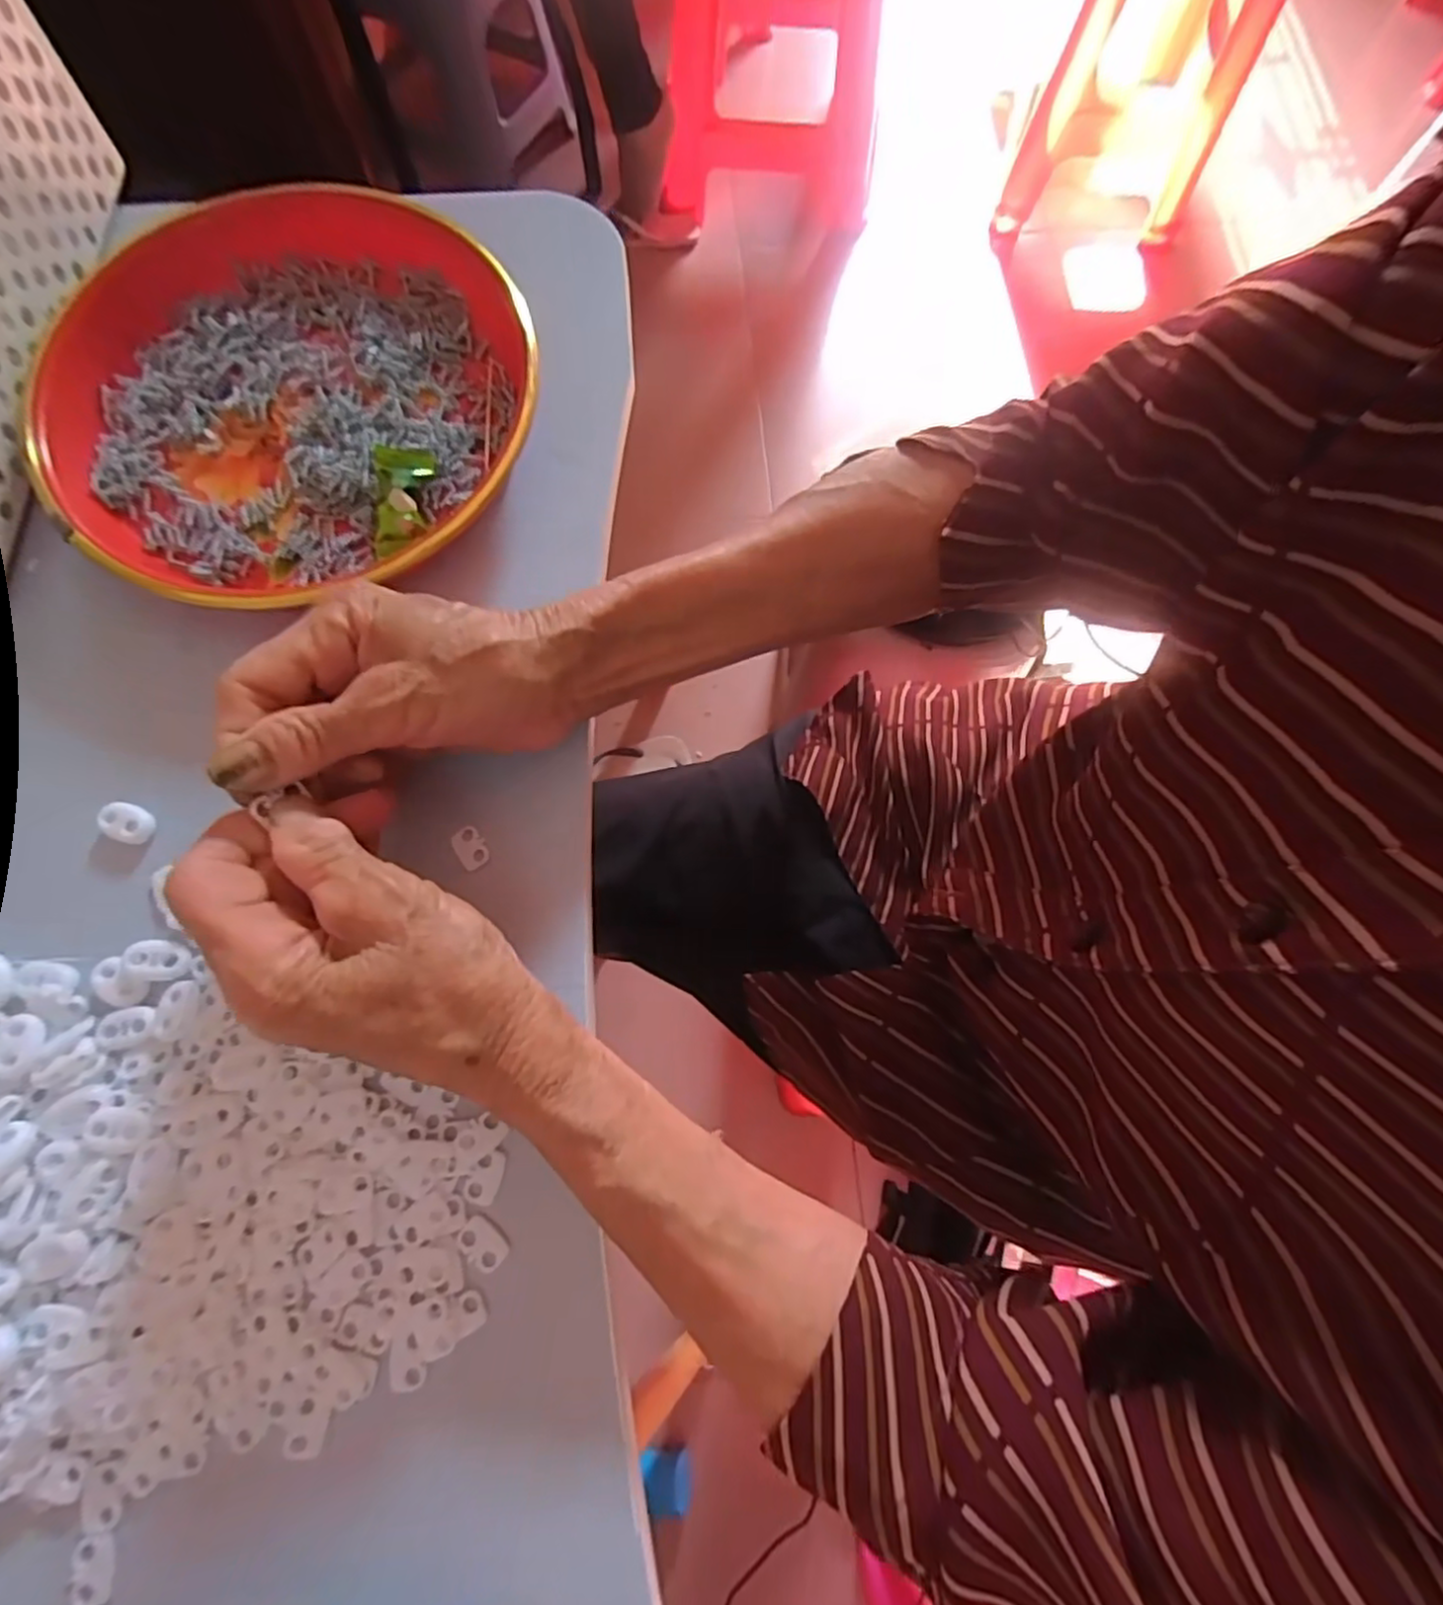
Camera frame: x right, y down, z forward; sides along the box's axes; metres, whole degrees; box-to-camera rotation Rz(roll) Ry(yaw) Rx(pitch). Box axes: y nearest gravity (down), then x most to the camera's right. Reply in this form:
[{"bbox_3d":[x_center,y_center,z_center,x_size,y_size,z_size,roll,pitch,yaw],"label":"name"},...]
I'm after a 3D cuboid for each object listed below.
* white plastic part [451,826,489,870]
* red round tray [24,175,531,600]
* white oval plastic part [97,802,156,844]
[{"bbox_3d":[-0.103,0.018,0.280,0.012,0.004,0.017,-24,77,-7],"label":"white plastic part"},{"bbox_3d":[-0.204,-0.190,0.316,0.213,0.031,0.212,0,75,-1],"label":"red round tray"},{"bbox_3d":[-0.243,0.008,0.279,0.021,0.005,0.015,21,75,5],"label":"white oval plastic part"}]

